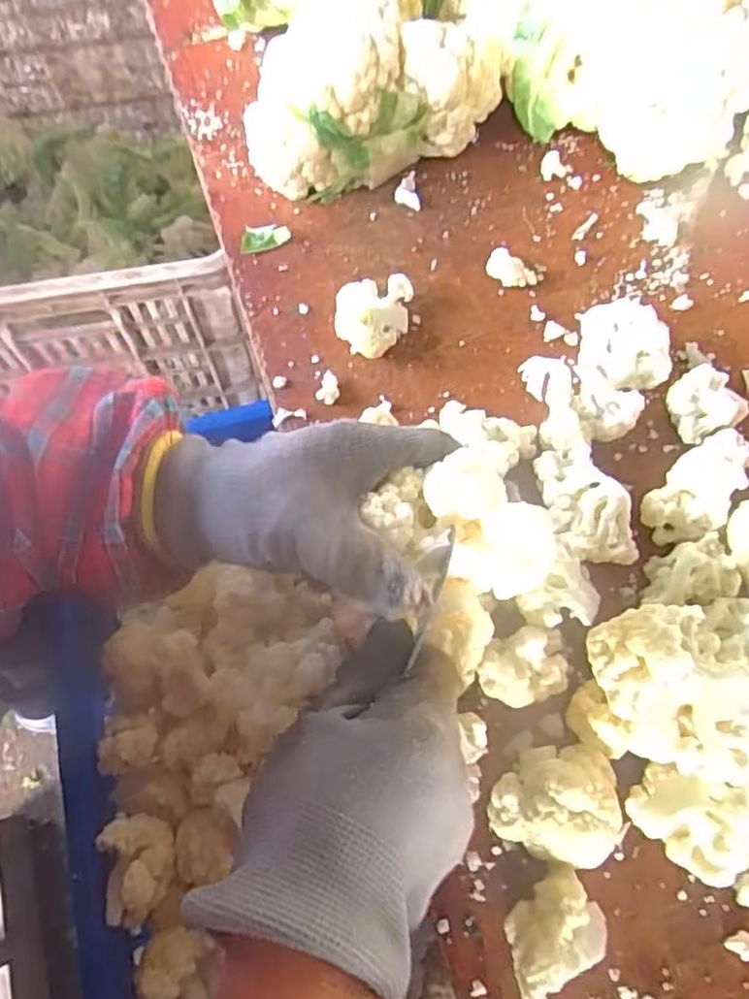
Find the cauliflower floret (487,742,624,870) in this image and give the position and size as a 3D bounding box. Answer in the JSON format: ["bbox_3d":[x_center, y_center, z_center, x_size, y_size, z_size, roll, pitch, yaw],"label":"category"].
[{"bbox_3d":[0.084,0.142,0.320,0.056,0.038,0.050,1,67,2],"label":"cauliflower floret"}]

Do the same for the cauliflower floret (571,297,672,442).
[{"bbox_3d":[0.151,-0.075,0.423,0.054,0.037,0.090,9,67,5],"label":"cauliflower floret"}]

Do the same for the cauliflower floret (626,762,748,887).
[{"bbox_3d":[0.146,0.147,0.315,0.049,0.039,0.038,33,71,14],"label":"cauliflower floret"}]

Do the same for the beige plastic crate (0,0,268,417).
[{"bbox_3d":[-0.351,-0.344,0.786,0.320,0.266,0.520,-13,67,-5],"label":"beige plastic crate"}]

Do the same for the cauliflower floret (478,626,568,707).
[{"bbox_3d":[0.075,0.086,0.346,0.047,0.038,0.033,-17,68,-6],"label":"cauliflower floret"}]

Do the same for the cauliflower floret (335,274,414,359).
[{"bbox_3d":[-0.002,-0.119,0.450,0.047,0.029,0.058,5,67,3],"label":"cauliflower floret"}]

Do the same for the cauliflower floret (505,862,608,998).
[{"bbox_3d":[0.078,0.193,0.301,0.049,0.030,0.036,-35,71,-13],"label":"cauliflower floret"}]

